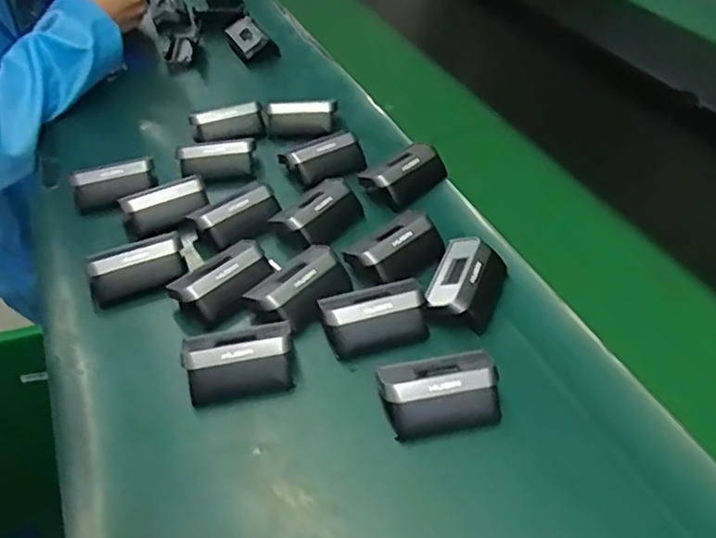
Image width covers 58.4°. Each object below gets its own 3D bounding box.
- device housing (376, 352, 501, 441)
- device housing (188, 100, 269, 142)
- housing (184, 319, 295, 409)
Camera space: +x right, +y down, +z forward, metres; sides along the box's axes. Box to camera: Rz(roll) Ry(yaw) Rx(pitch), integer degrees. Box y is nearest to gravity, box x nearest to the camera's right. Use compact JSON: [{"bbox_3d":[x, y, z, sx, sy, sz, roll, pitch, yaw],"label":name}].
[{"bbox_3d":[0.052,0.076,0.405,0.071,0.026,0.046,-9,44,-7],"label":"device housing"},{"bbox_3d":[-0.132,-0.150,0.651,0.071,0.026,0.024,-11,44,-9],"label":"device housing"},{"bbox_3d":[-0.080,0.062,0.432,0.071,0.028,0.047,-8,44,-6],"label":"housing"}]

